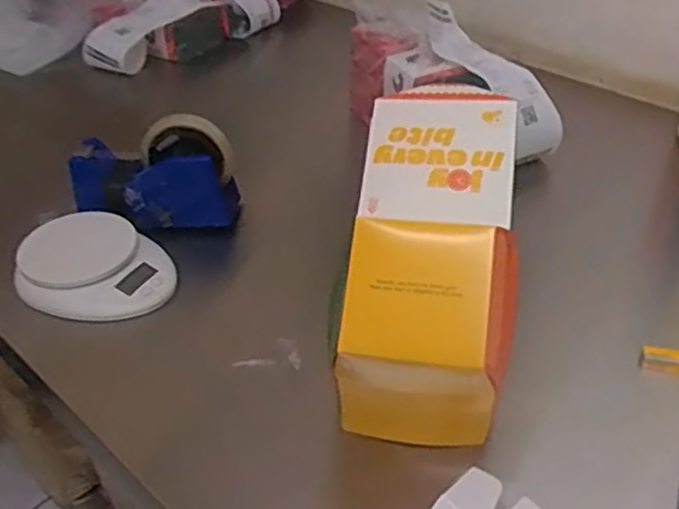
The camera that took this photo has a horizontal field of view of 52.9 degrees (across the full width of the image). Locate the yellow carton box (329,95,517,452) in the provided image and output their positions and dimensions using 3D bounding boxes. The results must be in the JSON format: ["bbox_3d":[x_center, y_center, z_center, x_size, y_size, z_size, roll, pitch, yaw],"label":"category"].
[{"bbox_3d":[0.064,0.004,0.518,0.116,0.169,0.243,5,53,8],"label":"yellow carton box"}]

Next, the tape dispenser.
[{"bbox_3d":[-0.191,-0.082,0.699,0.164,0.102,0.070,-5,39,-4],"label":"tape dispenser"}]

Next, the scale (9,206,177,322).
[{"bbox_3d":[-0.235,0.013,0.644,0.147,0.029,0.116,24,45,29],"label":"scale"}]

